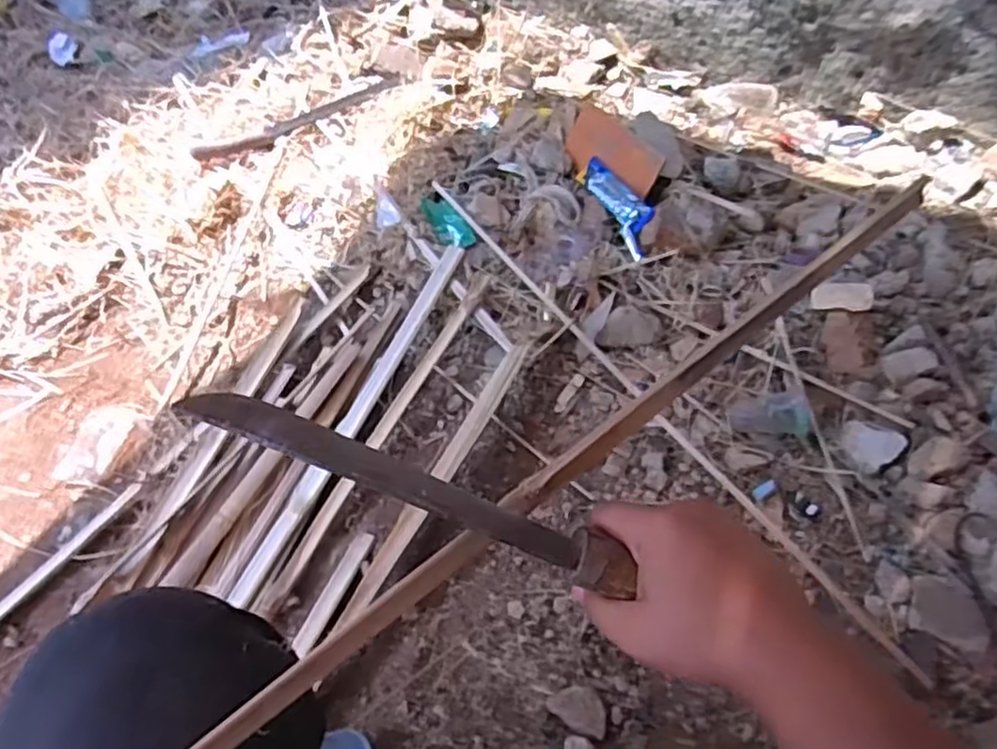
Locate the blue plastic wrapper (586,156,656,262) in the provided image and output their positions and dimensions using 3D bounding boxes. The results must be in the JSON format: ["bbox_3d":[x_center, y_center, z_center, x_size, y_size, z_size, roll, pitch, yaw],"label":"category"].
[{"bbox_3d":[0.188,-0.267,1.112,0.061,0.023,0.200,-36,54,11],"label":"blue plastic wrapper"}]

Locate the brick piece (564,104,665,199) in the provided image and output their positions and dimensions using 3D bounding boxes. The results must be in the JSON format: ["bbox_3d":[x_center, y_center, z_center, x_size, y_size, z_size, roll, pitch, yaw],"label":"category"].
[{"bbox_3d":[0.177,-0.363,1.155,0.090,0.021,0.238,-49,49,15],"label":"brick piece"}]

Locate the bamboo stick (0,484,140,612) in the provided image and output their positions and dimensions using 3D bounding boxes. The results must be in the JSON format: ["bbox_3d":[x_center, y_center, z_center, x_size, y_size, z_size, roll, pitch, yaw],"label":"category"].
[{"bbox_3d":[-0.600,0.288,0.818,0.019,0.008,0.435,31,62,21],"label":"bamboo stick"}]

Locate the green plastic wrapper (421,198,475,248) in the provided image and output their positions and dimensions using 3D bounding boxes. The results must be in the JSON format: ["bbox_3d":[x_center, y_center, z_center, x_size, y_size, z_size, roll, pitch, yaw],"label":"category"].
[{"bbox_3d":[-0.083,-0.242,1.135,0.049,0.015,0.122,-31,60,-17],"label":"green plastic wrapper"}]

